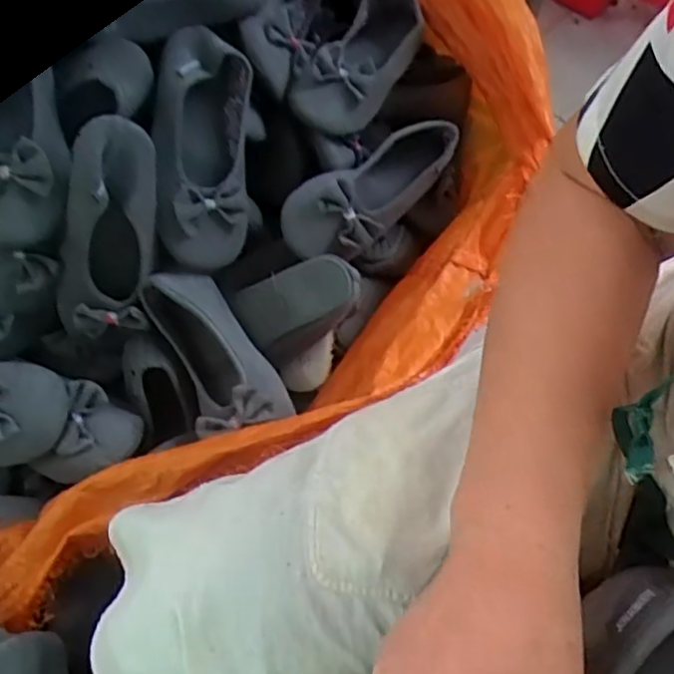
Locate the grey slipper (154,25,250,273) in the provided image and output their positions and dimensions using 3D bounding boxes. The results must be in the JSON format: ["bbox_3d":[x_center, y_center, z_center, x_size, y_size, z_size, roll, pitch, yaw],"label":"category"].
[{"bbox_3d":[-0.135,-0.195,0.647,0.090,0.077,0.244,1,79,0],"label":"grey slipper"}]

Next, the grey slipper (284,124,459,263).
[{"bbox_3d":[0.036,-0.168,0.704,0.095,0.067,0.223,36,68,16],"label":"grey slipper"}]

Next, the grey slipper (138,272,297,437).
[{"bbox_3d":[-0.119,0.016,0.632,0.092,0.061,0.181,-24,66,-13],"label":"grey slipper"}]

